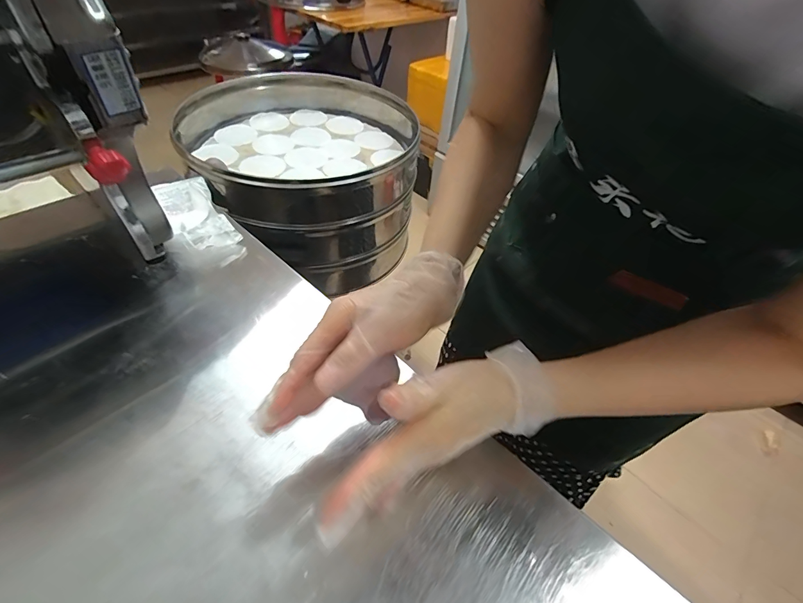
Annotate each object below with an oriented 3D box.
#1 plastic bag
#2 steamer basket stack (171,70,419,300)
[{"bbox_3d":[-0.284,-0.122,0.532,0.145,0.029,0.069,44,56,15],"label":"plastic bag"},{"bbox_3d":[-0.217,-0.309,0.945,0.491,0.306,0.514,-25,54,-26],"label":"steamer basket stack"}]

